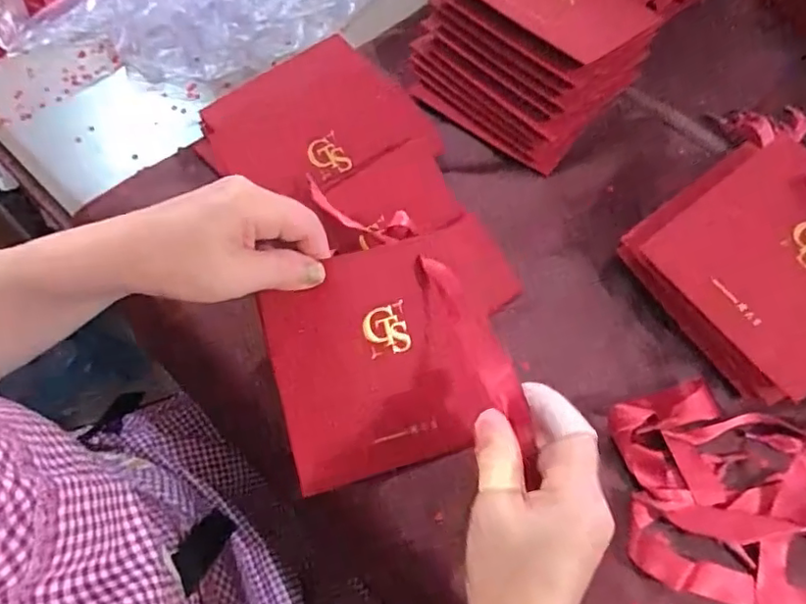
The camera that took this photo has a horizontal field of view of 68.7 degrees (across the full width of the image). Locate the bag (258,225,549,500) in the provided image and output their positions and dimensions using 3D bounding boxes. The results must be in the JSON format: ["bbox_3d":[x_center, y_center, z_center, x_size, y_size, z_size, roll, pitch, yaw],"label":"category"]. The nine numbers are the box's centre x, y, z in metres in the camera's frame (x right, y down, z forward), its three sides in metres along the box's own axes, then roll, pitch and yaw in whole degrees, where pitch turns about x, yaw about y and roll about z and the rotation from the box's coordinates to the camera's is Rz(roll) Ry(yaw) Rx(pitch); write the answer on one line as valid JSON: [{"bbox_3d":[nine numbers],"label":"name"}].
[{"bbox_3d":[-0.004,0.037,0.366,0.145,0.014,0.141,-12,101,-7],"label":"bag"}]

